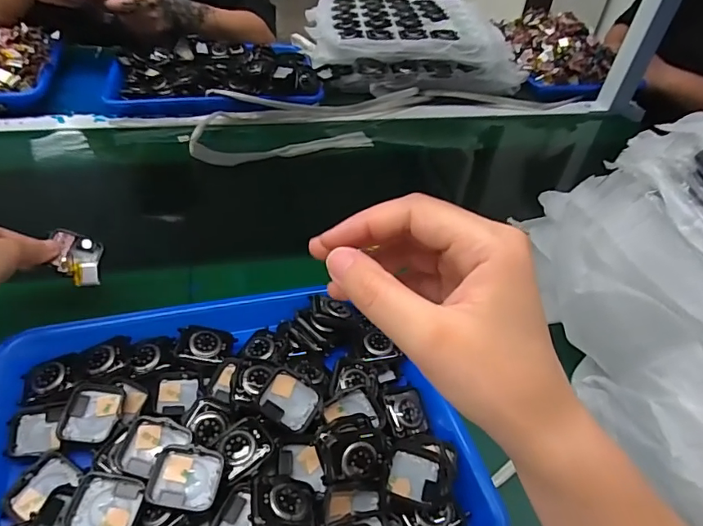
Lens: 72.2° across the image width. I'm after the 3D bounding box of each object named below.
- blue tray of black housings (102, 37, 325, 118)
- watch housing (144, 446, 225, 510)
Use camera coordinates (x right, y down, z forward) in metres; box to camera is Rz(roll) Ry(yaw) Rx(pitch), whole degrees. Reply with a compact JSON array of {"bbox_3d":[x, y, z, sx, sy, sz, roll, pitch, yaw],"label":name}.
[{"bbox_3d":[-0.213,-0.304,0.772,0.307,0.041,0.214,-5,44,-11],"label":"blue tray of black housings"},{"bbox_3d":[-0.101,0.132,0.297,0.042,0.013,0.034,6,43,0],"label":"watch housing"}]

